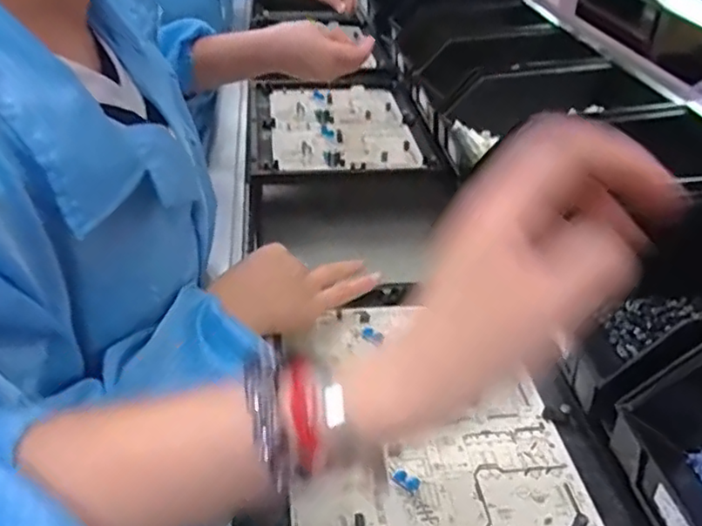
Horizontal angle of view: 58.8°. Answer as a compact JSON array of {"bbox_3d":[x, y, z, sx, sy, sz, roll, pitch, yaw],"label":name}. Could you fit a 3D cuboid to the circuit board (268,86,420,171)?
[{"bbox_3d":[-0.019,-0.212,0.940,0.198,0.014,0.314,-4,35,-7],"label":"circuit board"}]

